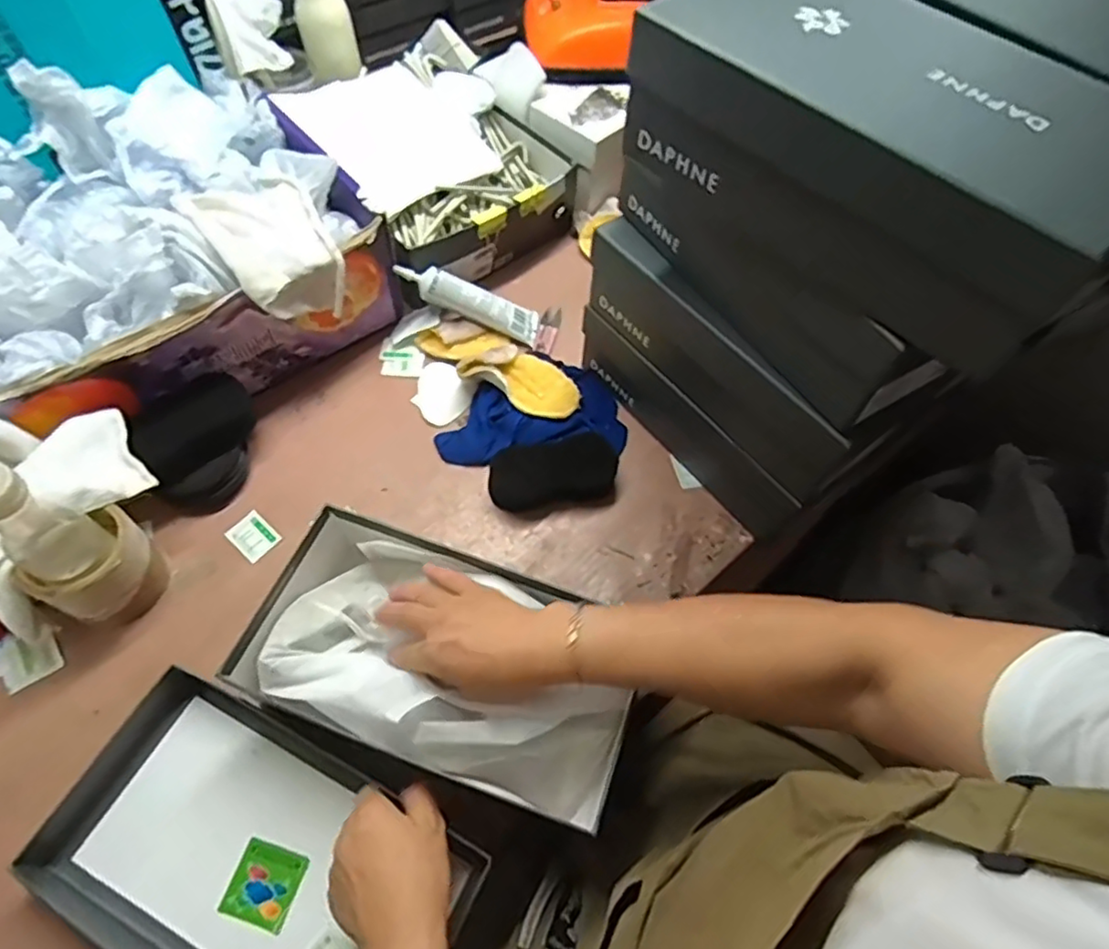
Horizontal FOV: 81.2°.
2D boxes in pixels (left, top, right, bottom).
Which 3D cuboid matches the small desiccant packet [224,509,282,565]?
[{"bbox_3d":[-0.295,0.060,0.634,0.047,0.004,0.036,38,64,18],"label":"small desiccant packet"}]

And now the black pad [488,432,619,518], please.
[{"bbox_3d":[0.000,0.000,0.659,0.128,0.031,0.068,-5,60,-7],"label":"black pad"}]

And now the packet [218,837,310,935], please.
[{"bbox_3d":[-0.217,0.306,0.484,0.050,0.006,0.050,16,60,6],"label":"packet"}]

